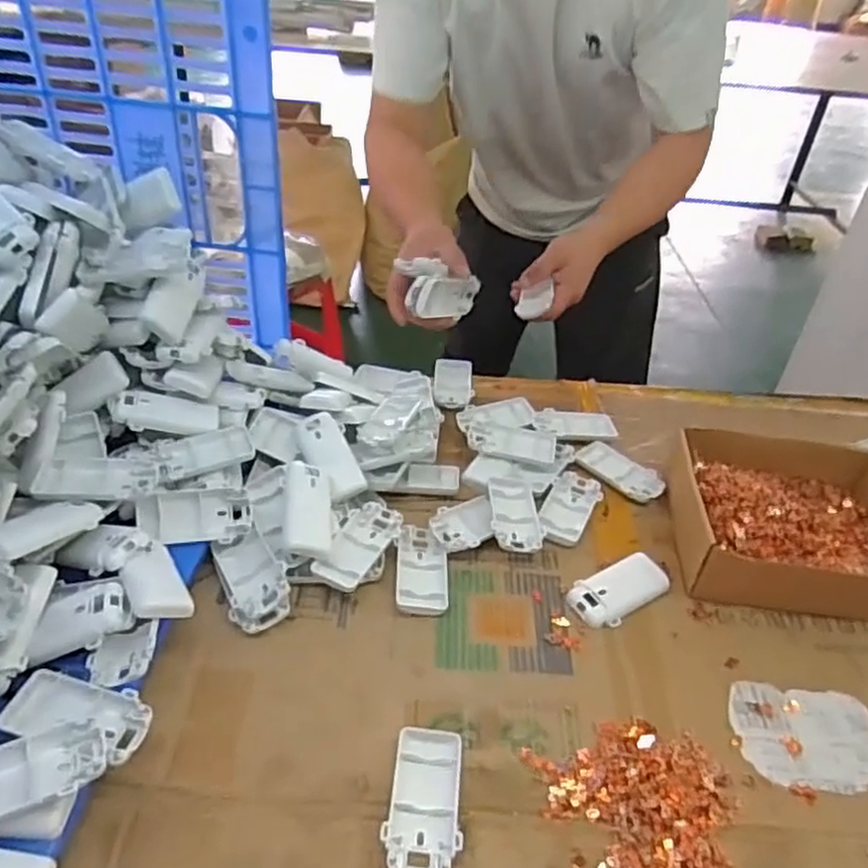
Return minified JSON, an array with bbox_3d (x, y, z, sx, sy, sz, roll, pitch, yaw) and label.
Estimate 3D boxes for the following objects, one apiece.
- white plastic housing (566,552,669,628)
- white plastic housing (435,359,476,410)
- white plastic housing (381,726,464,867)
[{"bbox_3d":[0.171,0.139,0.639,0.104,0.018,0.047,-17,45,-26],"label":"white plastic housing"},{"bbox_3d":[0.025,-0.062,0.879,0.046,0.018,0.098,2,39,-4],"label":"white plastic housing"},{"bbox_3d":[-0.007,0.256,0.494,0.051,0.013,0.096,3,39,-3],"label":"white plastic housing"}]

